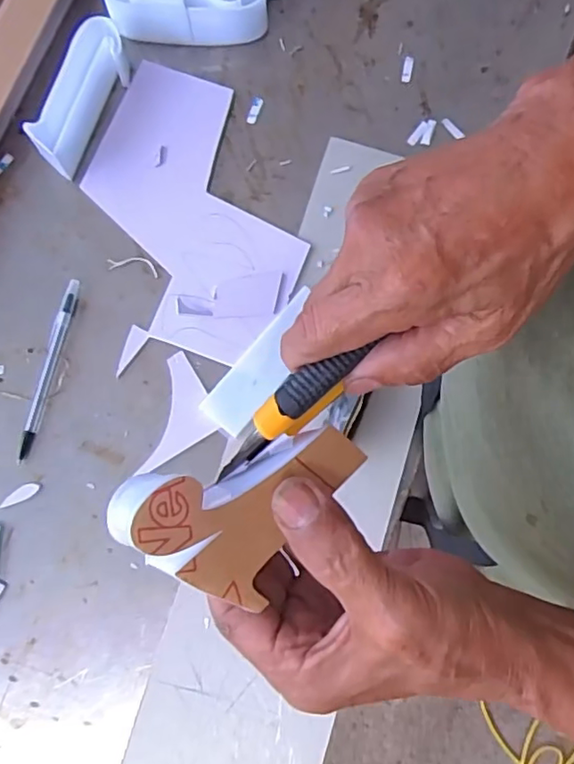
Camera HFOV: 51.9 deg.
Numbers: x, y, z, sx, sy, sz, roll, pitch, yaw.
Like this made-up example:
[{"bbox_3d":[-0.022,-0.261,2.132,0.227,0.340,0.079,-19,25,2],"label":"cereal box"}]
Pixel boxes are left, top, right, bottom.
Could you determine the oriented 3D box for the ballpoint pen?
[{"bbox_3d":[-0.193,-0.011,0.476,0.012,0.009,0.150,14,80,1],"label":"ballpoint pen"}]

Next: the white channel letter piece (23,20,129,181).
[{"bbox_3d":[-0.172,-0.241,0.496,0.033,0.043,0.124,27,81,3],"label":"white channel letter piece"}]

